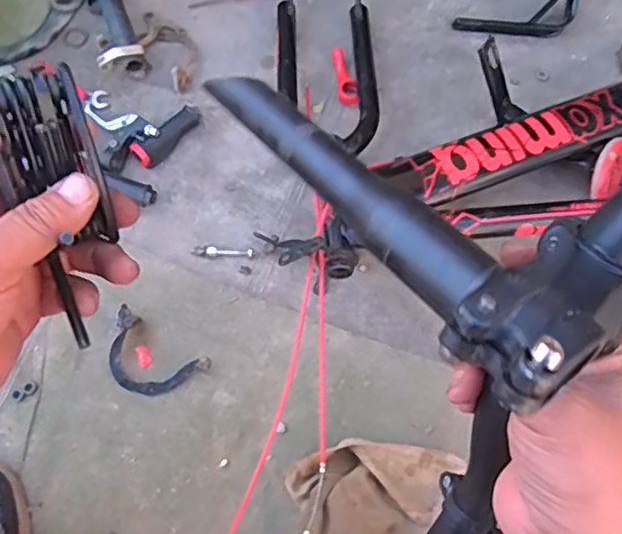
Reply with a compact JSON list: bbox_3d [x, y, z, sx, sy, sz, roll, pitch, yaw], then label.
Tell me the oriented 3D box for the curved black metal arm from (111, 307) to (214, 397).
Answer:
[{"bbox_3d":[-0.193,0.115,0.760,0.123,0.022,0.079,29,74,7],"label":"curved black metal arm"}]

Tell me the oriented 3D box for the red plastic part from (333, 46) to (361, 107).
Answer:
[{"bbox_3d":[0.047,-0.267,0.893,0.027,0.015,0.093,-9,73,-5],"label":"red plastic part"}]

